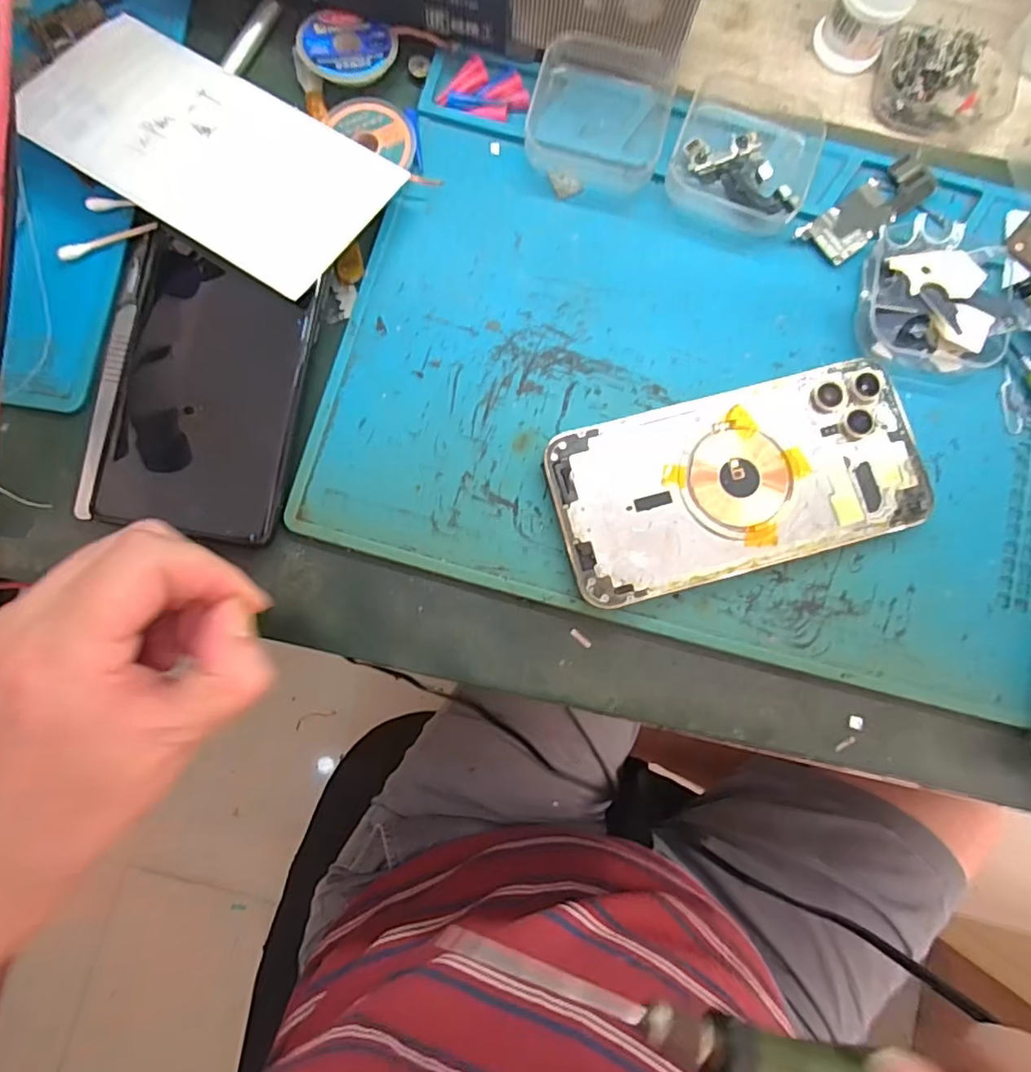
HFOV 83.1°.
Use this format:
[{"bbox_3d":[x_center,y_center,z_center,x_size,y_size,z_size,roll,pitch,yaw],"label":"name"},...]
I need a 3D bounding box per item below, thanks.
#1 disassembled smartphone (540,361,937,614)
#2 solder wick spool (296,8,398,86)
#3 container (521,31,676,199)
[{"bbox_3d":[0.096,-0.023,0.255,0.156,0.009,0.079,-15,85,-3],"label":"disassembled smartphone"},{"bbox_3d":[-0.079,-0.227,0.272,0.043,0.009,0.035,15,84,0],"label":"solder wick spool"},{"bbox_3d":[0.039,-0.196,0.270,0.063,0.017,0.061,12,84,0],"label":"container"}]

